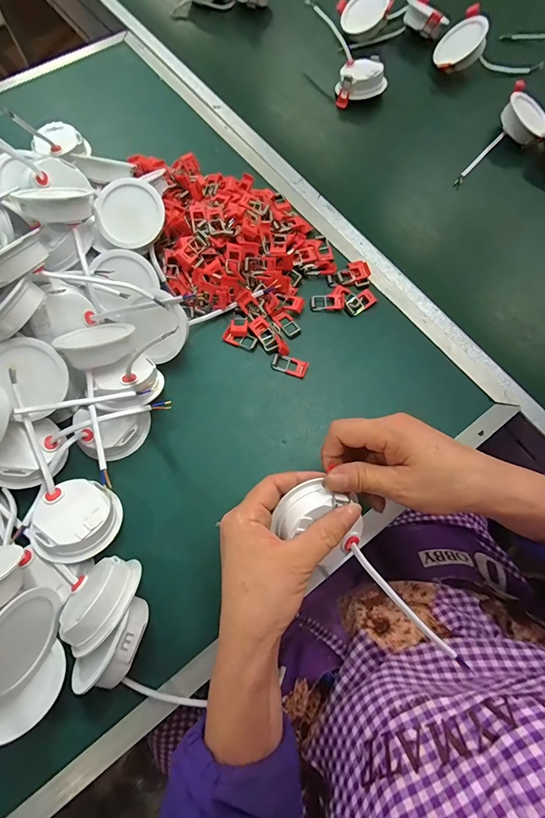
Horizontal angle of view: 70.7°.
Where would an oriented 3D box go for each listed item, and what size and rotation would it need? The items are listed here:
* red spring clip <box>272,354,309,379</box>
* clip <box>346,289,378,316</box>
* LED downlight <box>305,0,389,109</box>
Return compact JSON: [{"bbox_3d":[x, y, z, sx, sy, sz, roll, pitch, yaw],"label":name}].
[{"bbox_3d":[0.018,-0.046,0.410,0.037,0.004,0.019,18,72,6],"label":"red spring clip"},{"bbox_3d":[0.102,-0.123,0.437,0.036,0.007,0.021,-33,75,-10],"label":"clip"},{"bbox_3d":[0.104,-0.525,0.567,0.071,0.037,0.171,-28,85,-11],"label":"LED downlight"}]

